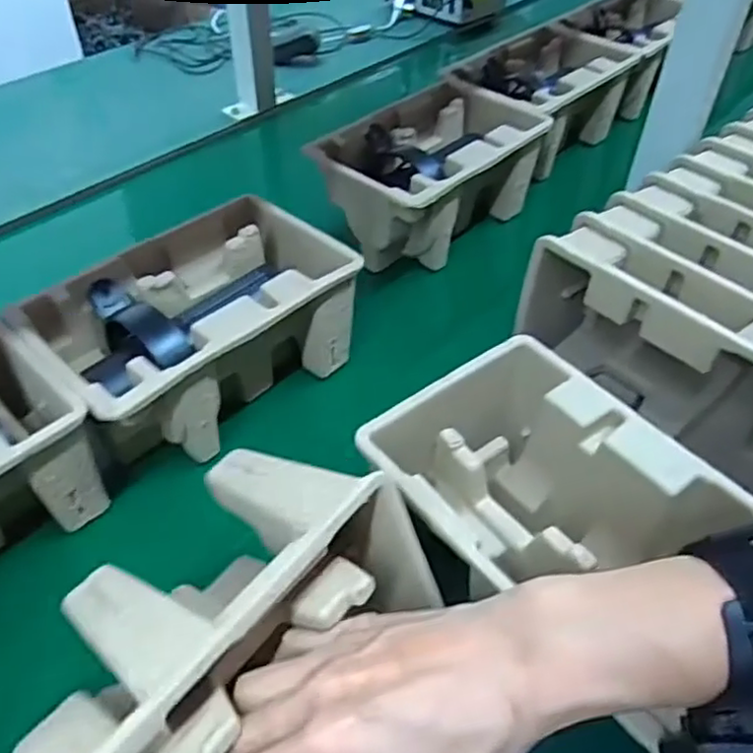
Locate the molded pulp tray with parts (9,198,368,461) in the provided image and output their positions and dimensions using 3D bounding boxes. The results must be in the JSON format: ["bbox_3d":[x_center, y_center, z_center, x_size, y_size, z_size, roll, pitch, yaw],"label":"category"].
[{"bbox_3d":[-0.136,-0.029,0.532,0.142,0.116,0.225,36,55,28],"label":"molded pulp tray with parts"}]

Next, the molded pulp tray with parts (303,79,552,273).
[{"bbox_3d":[0.051,-0.189,0.691,0.145,0.123,0.232,33,54,26],"label":"molded pulp tray with parts"}]

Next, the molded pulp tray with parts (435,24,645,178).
[{"bbox_3d":[0.190,-0.323,0.805,0.145,0.107,0.216,36,55,28],"label":"molded pulp tray with parts"}]

